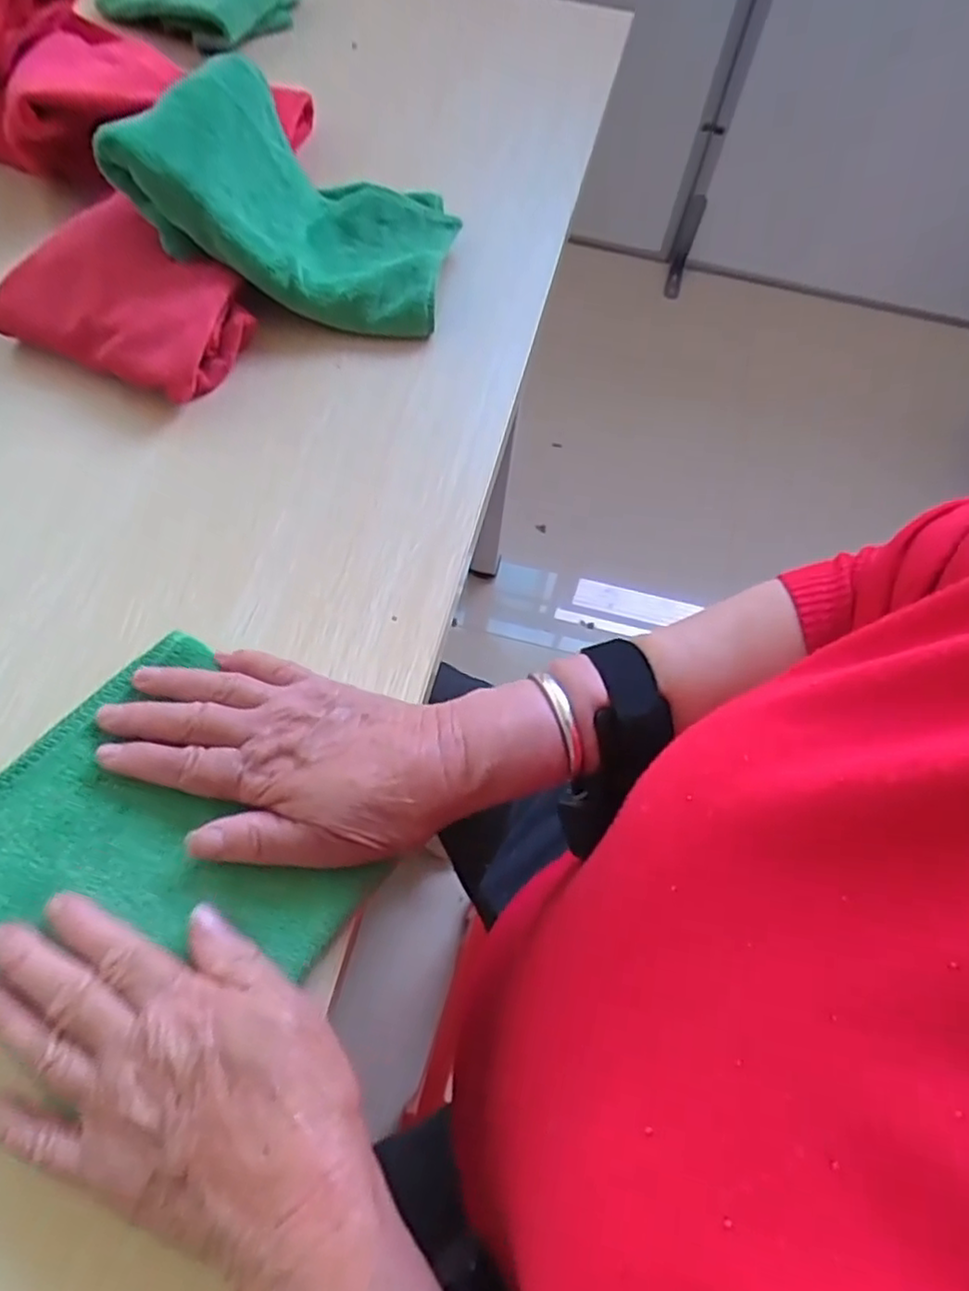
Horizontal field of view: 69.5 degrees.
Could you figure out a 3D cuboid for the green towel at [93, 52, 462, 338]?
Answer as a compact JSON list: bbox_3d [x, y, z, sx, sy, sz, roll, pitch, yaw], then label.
[{"bbox_3d":[-0.124,-0.306,0.481,0.201,0.103,0.150,10,61,2],"label":"green towel"}]

